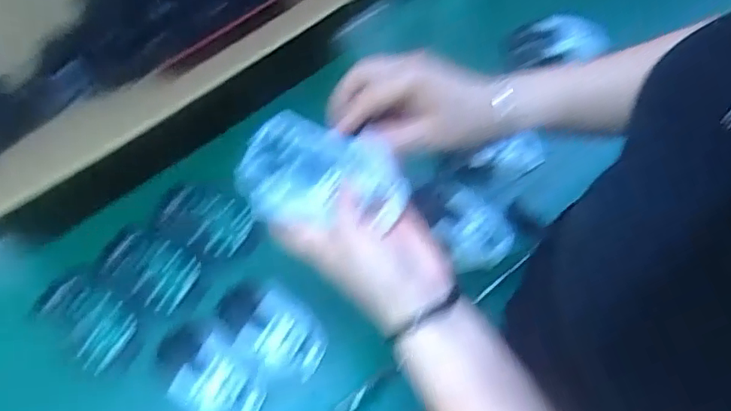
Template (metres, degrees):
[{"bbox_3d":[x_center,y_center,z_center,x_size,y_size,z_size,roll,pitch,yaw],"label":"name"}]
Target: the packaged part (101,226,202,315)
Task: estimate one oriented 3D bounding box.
[{"bbox_3d":[-0.228,0.063,0.623,0.102,0.014,0.064,28,68,11],"label":"packaged part"}]

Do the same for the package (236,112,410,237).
[{"bbox_3d":[-0.030,-0.020,0.424,0.116,0.029,0.074,18,66,7],"label":"package"}]

